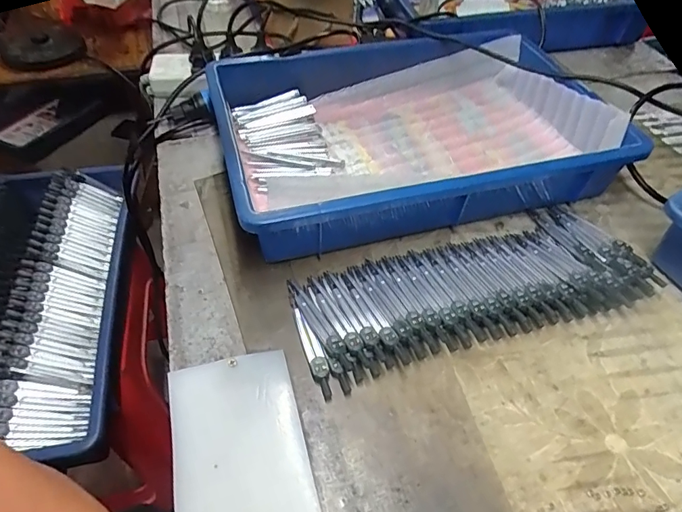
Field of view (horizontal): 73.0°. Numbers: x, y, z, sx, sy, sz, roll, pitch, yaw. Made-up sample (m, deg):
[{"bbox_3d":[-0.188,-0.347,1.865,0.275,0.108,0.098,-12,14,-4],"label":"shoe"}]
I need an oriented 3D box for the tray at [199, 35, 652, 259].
[{"bbox_3d":[0.083,-0.152,0.534,0.431,0.066,0.275,-12,51,-12],"label":"tray"}]

